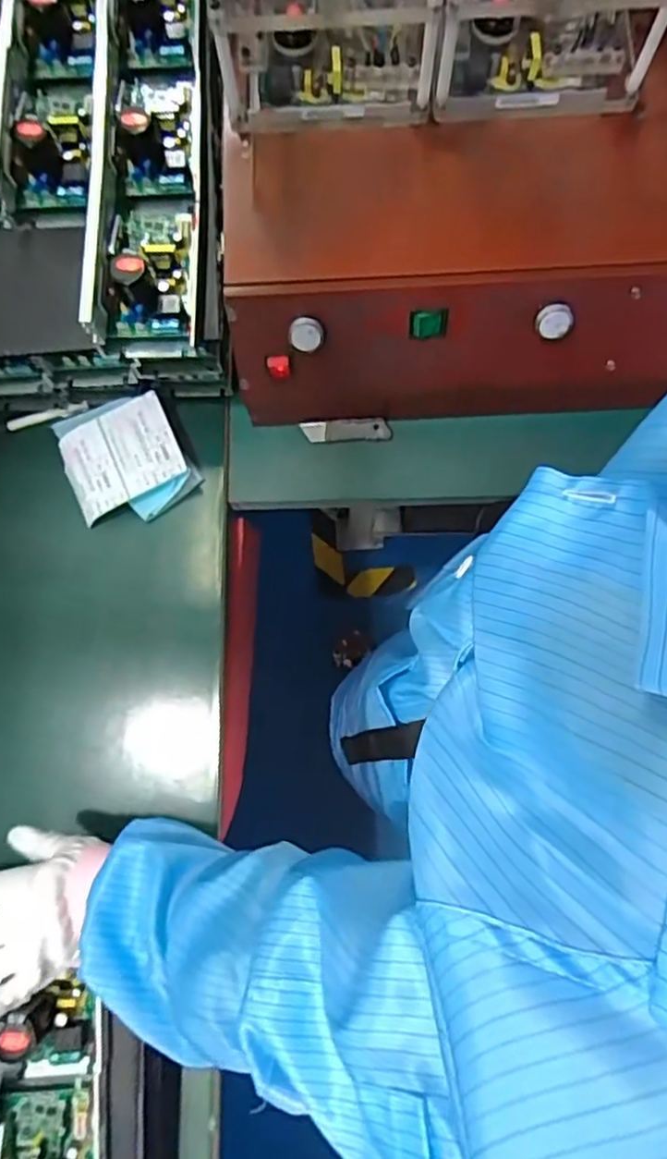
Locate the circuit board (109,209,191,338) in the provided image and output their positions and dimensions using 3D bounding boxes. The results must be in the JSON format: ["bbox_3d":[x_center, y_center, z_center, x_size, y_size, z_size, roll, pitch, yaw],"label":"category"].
[{"bbox_3d":[-0.144,-0.251,0.507,0.059,0.045,0.113,-3,78,1],"label":"circuit board"}]

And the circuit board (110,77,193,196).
[{"bbox_3d":[-0.150,-0.380,0.546,0.060,0.062,0.124,-4,78,0],"label":"circuit board"}]

